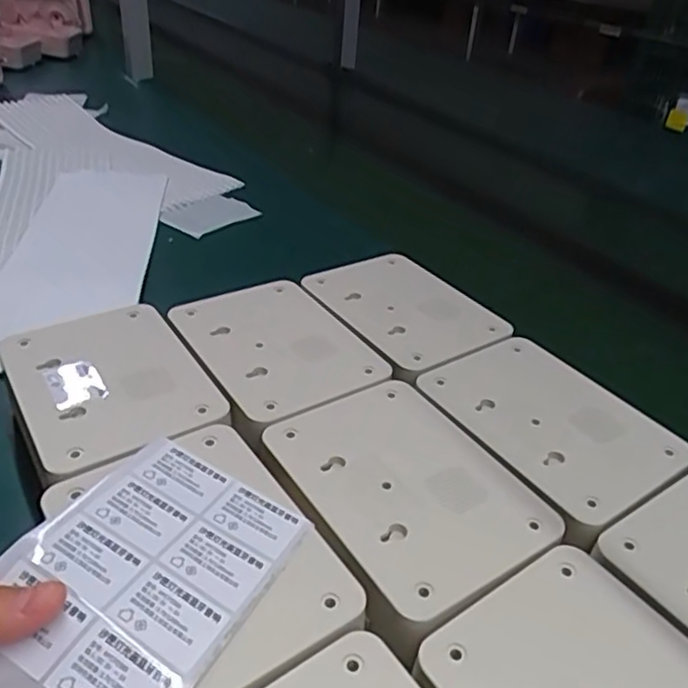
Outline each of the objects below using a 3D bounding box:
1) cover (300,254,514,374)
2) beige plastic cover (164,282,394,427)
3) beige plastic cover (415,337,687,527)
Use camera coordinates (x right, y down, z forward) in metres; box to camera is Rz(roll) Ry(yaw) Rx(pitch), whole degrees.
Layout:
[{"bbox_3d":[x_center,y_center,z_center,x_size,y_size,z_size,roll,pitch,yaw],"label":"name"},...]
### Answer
[{"bbox_3d":[0.046,-0.030,0.482,0.102,0.007,0.137,-21,43,-30],"label":"cover"},{"bbox_3d":[-0.044,-0.003,0.432,0.100,0.004,0.135,-20,42,-29],"label":"beige plastic cover"},{"bbox_3d":[0.123,0.042,0.387,0.098,0.006,0.138,-22,43,-31],"label":"beige plastic cover"}]

